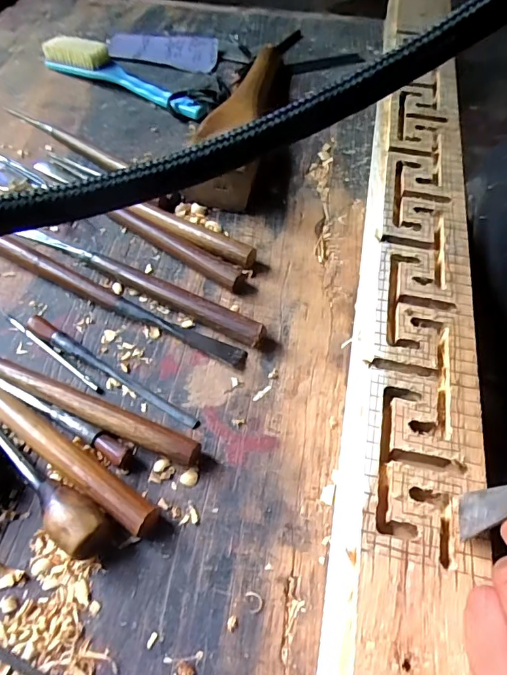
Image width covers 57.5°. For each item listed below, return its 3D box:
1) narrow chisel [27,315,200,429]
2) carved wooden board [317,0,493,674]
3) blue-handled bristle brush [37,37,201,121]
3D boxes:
[{"bbox_3d":[-0.104,0.024,0.332,0.151,0.013,0.011,28,60,16],"label":"narrow chisel"},{"bbox_3d":[0.144,-0.106,0.409,0.085,0.028,0.844,11,57,6],"label":"carved wooden board"},{"bbox_3d":[-0.152,-0.305,0.533,0.214,0.037,0.031,25,59,14],"label":"blue-handled bristle brush"}]

